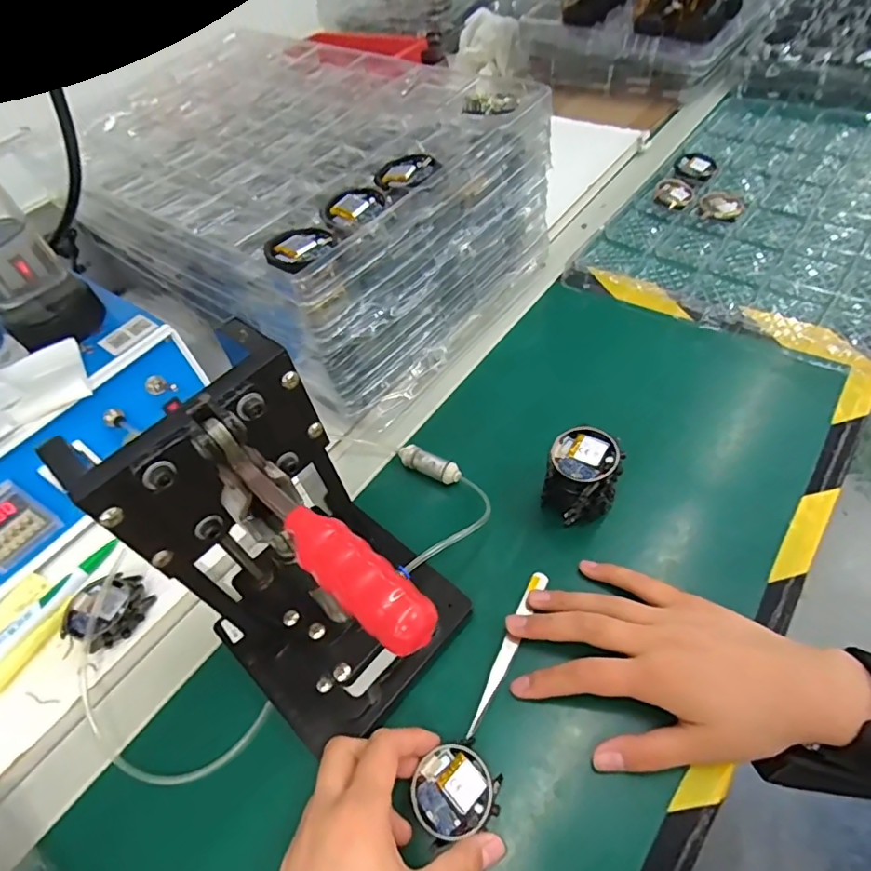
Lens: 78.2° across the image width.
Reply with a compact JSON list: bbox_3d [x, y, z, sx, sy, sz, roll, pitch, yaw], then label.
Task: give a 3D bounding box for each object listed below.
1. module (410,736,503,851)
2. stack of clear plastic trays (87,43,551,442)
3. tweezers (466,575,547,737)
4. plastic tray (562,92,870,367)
[{"bbox_3d":[0.011,0.200,0.302,0.046,0.007,0.042,-27,54,-15],"label":"module"},{"bbox_3d":[-0.116,-0.219,0.540,0.357,0.159,0.305,30,62,29],"label":"stack of clear plastic trays"},{"bbox_3d":[0.048,0.138,0.349,0.010,0.008,0.114,21,56,21],"label":"tweezers"},{"bbox_3d":[0.397,-0.271,0.602,0.298,0.032,0.483,28,61,29],"label":"plastic tray"}]

